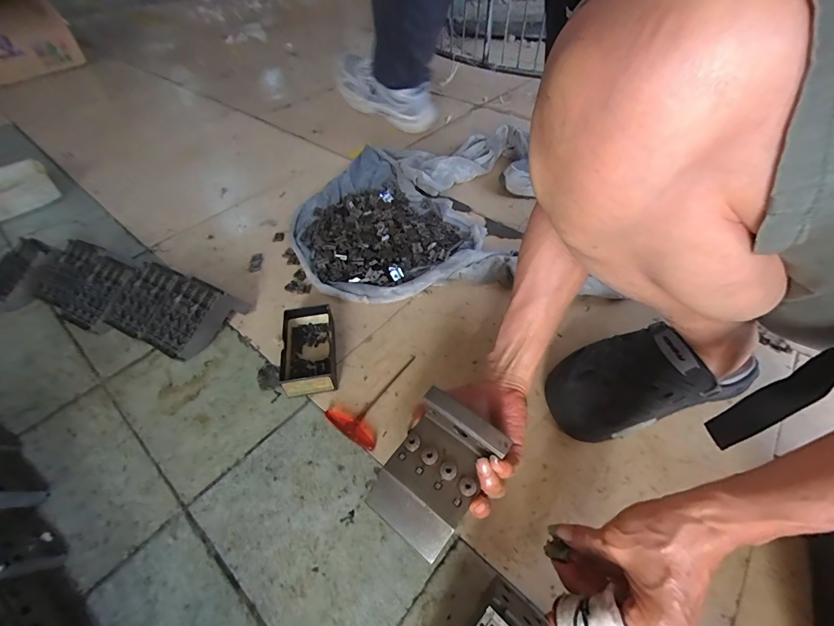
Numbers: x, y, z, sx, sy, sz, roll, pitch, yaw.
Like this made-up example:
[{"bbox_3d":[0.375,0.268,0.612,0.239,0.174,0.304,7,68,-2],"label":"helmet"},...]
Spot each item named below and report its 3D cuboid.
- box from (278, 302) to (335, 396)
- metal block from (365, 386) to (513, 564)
[{"bbox_3d":[-0.157,0.054,0.537,0.072,0.043,0.130,-9,50,-6],"label":"box"},{"bbox_3d":[0.016,0.147,0.344,0.084,0.066,0.113,31,57,25],"label":"metal block"}]

